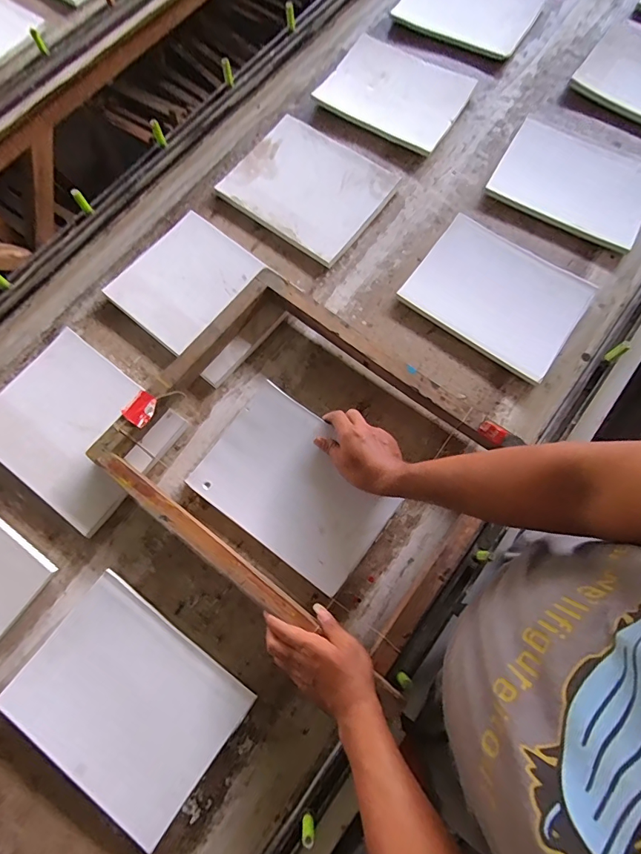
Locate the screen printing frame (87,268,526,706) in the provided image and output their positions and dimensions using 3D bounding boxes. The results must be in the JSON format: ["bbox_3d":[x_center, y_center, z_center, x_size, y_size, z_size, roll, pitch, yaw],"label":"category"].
[{"bbox_3d":[-0.016,0.038,0.640,0.499,0.069,0.399,35,77,8],"label":"screen printing frame"}]

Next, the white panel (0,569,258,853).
[{"bbox_3d":[-0.257,0.362,0.580,0.272,0.017,0.207,36,77,8],"label":"white panel"}]

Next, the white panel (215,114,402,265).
[{"bbox_3d":[-0.026,-0.450,0.814,0.274,0.029,0.223,36,77,8],"label":"white panel"}]

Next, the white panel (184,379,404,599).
[{"bbox_3d":[-0.034,0.084,0.641,0.268,0.012,0.193,36,82,8],"label":"white panel"}]

